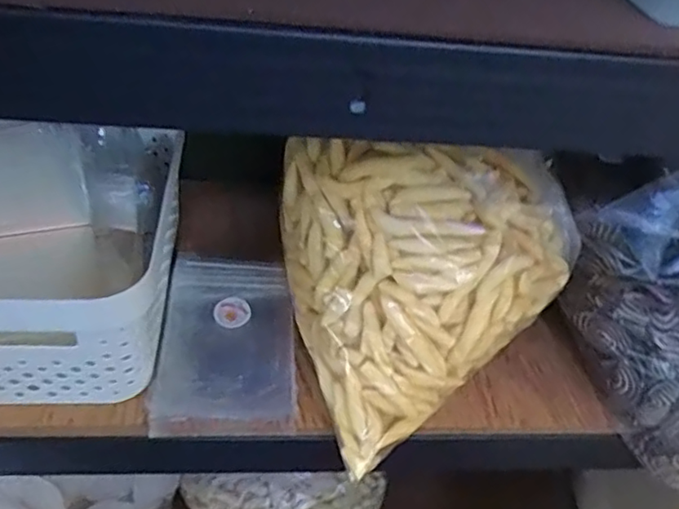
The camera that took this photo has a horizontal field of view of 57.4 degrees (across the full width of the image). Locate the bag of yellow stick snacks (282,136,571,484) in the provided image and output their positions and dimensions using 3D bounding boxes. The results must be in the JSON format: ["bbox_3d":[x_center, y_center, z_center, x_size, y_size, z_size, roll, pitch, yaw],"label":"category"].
[{"bbox_3d":[0.070,0.011,0.454,0.190,0.163,0.164,-12,46,-20],"label":"bag of yellow stick snacks"}]

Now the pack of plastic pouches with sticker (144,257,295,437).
[{"bbox_3d":[-0.090,0.066,0.490,0.102,0.020,0.161,1,43,-8],"label":"pack of plastic pouches with sticker"}]

